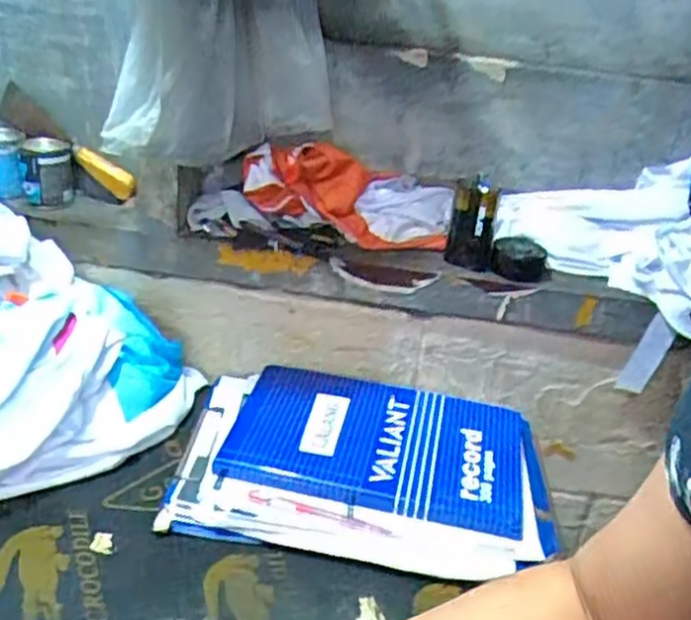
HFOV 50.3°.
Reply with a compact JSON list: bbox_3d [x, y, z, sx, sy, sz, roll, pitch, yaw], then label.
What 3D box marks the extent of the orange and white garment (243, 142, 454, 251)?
[{"bbox_3d":[0.001,-0.123,0.795,0.225,0.087,0.052,8,26,2],"label":"orange and white garment"}]

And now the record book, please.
[{"bbox_3d":[0.021,0.145,0.726,0.353,0.036,0.252,6,26,-1],"label":"record book"}]

